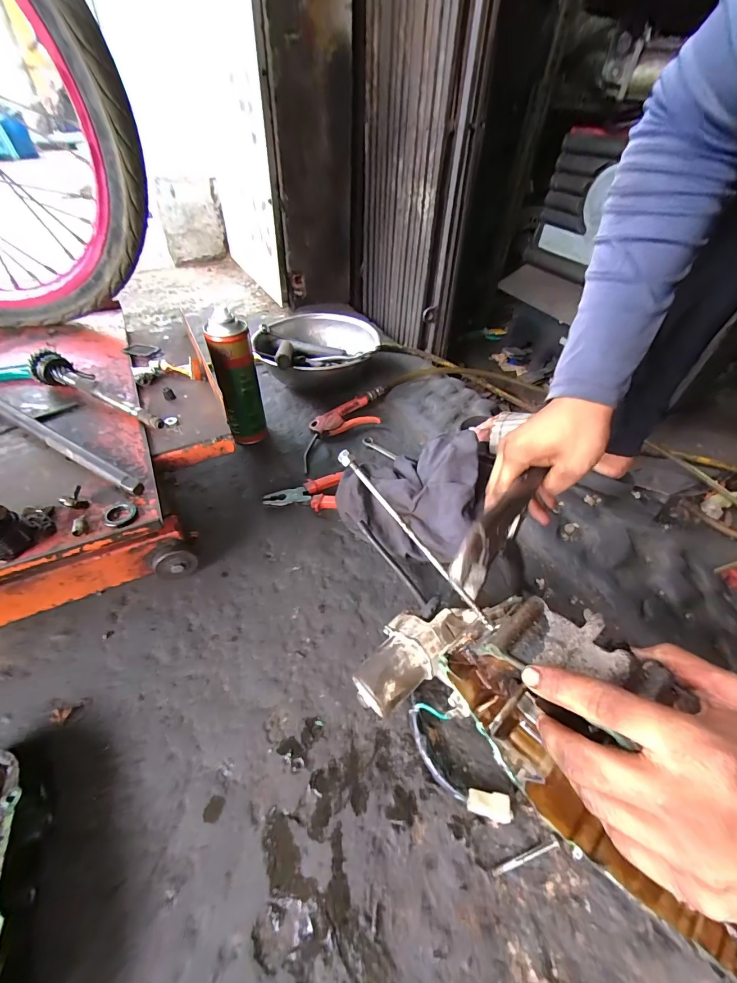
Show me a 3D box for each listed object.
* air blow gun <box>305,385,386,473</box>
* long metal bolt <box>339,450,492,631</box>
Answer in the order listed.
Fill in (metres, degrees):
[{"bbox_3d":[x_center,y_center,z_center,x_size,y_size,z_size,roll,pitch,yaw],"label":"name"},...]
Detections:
[{"bbox_3d":[-0.049,-0.129,0.702,0.085,0.033,0.247,36,54,28],"label":"air blow gun"},{"bbox_3d":[0.034,0.035,0.302,0.010,0.012,0.180,-32,74,-29],"label":"long metal bolt"}]

